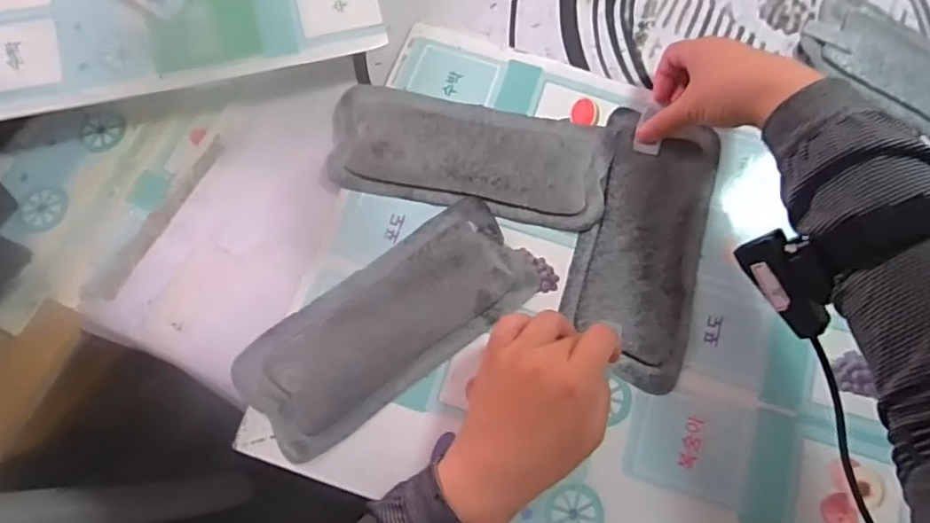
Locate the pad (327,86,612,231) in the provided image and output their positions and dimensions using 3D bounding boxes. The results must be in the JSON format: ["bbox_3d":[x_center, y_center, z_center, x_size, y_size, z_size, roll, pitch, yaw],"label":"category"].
[{"bbox_3d":[0.005,-0.089,0.489,0.225,0.013,0.096,10,71,2],"label":"pad"}]

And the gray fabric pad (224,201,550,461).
[{"bbox_3d":[-0.057,0.044,0.446,0.227,0.023,0.093,-35,75,-12],"label":"gray fabric pad"}]

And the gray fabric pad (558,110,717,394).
[{"bbox_3d":[0.144,-0.016,0.481,0.101,0.009,0.225,13,73,3],"label":"gray fabric pad"}]

